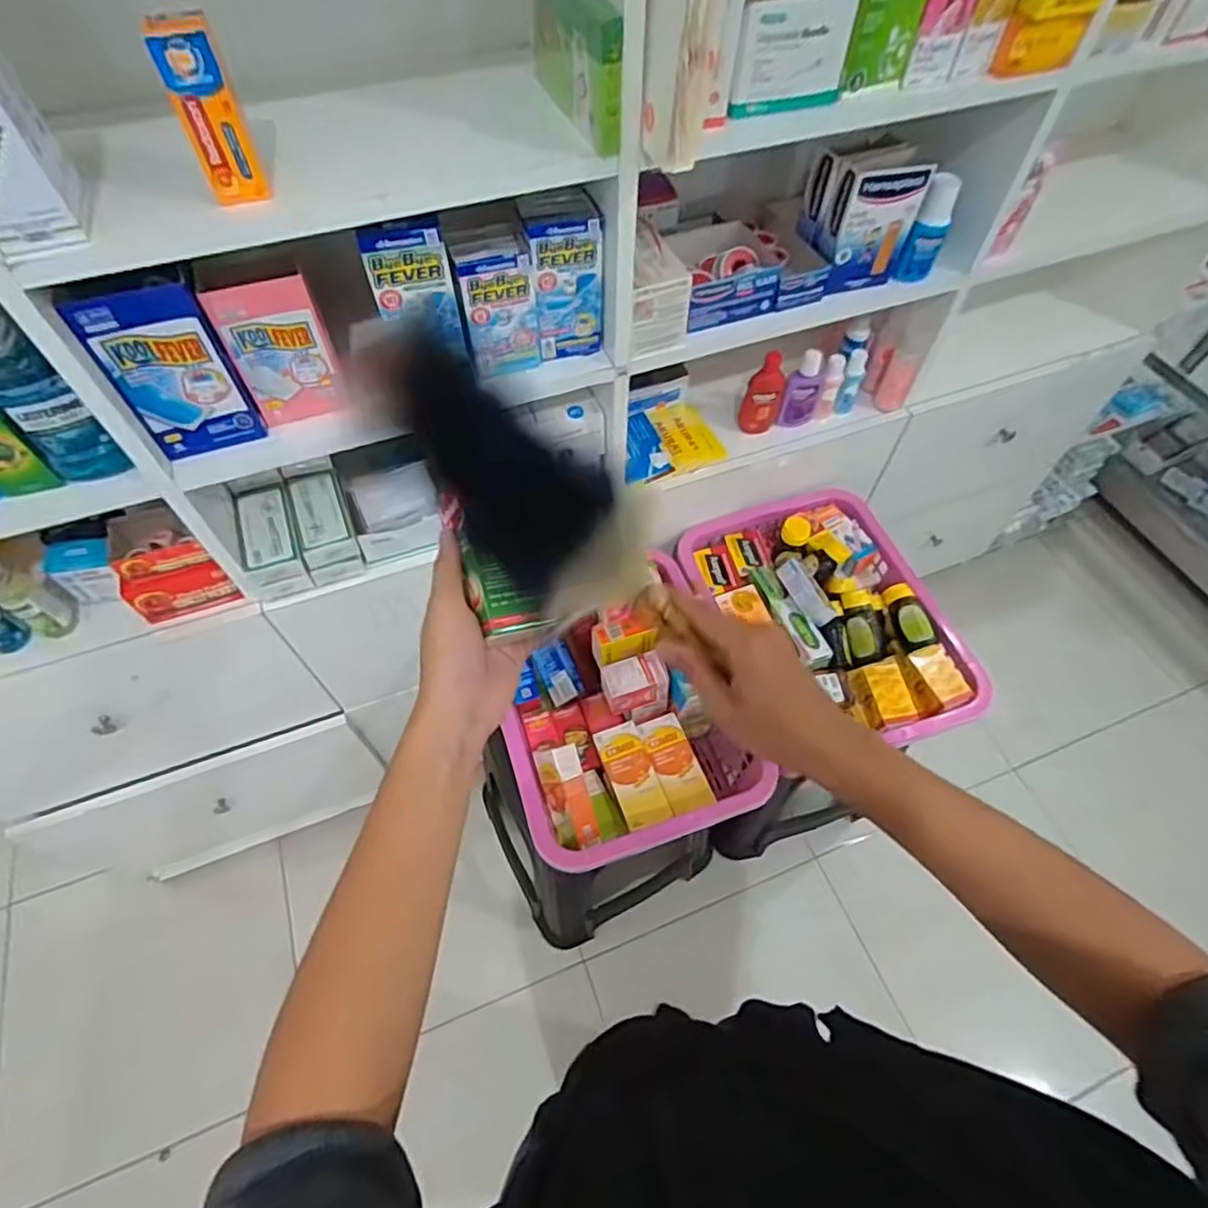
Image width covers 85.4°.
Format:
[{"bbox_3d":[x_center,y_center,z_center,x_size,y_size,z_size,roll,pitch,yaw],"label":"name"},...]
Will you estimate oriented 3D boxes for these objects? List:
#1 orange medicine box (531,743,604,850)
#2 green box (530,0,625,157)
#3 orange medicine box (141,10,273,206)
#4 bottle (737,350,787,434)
[{"bbox_3d":[-0.049,0.249,0.845,0.039,0.062,0.130,-10,73,-35],"label":"orange medicine box"},{"bbox_3d":[-0.025,-0.470,0.556,0.028,0.093,0.172,-16,59,-11],"label":"green box"},{"bbox_3d":[-0.282,-0.351,0.472,0.041,0.107,0.028,-20,60,-13],"label":"orange medicine box"},{"bbox_3d":[0.228,-0.300,0.936,0.056,0.127,0.025,-19,59,-13],"label":"bottle"}]

